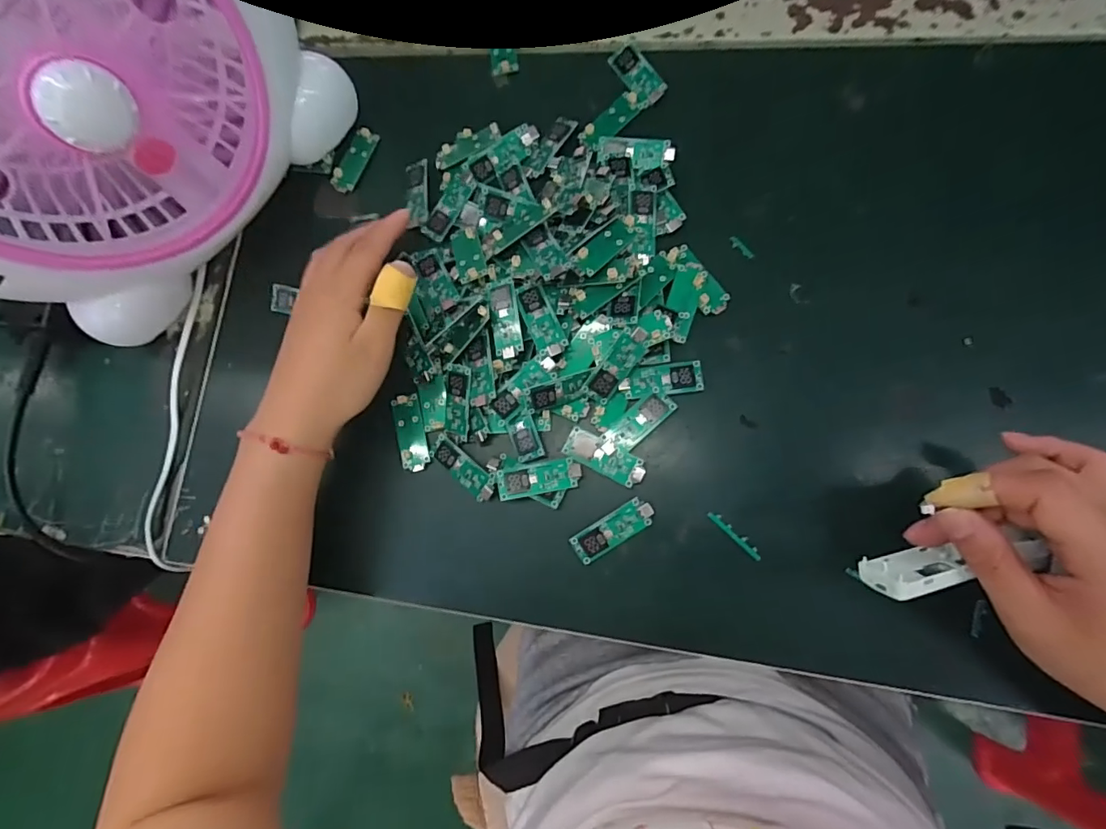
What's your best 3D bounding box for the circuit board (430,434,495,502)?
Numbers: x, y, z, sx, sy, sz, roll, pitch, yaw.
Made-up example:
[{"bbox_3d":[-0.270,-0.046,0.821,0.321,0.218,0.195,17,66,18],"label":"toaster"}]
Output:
[{"bbox_3d":[-0.058,0.034,0.323,0.049,0.006,0.018,41,87,12],"label":"circuit board"}]

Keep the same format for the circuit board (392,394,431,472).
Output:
[{"bbox_3d":[-0.094,0.012,0.334,0.018,0.005,0.050,-13,79,-3],"label":"circuit board"}]

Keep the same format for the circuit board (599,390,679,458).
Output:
[{"bbox_3d":[0.051,0.006,0.310,0.049,0.004,0.017,-41,77,-1],"label":"circuit board"}]

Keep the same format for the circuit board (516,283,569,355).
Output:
[{"bbox_3d":[-0.007,-0.058,0.313,0.020,0.005,0.046,-23,78,3],"label":"circuit board"}]

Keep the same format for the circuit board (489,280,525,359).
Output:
[{"bbox_3d":[-0.030,-0.060,0.317,0.018,0.004,0.049,-9,79,6],"label":"circuit board"}]

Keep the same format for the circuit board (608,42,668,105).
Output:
[{"bbox_3d":[0.060,-0.237,0.352,0.021,0.006,0.047,-34,81,3],"label":"circuit board"}]

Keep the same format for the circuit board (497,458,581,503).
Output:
[{"bbox_3d":[-0.009,0.039,0.311,0.051,0.009,0.019,-11,79,6],"label":"circuit board"}]

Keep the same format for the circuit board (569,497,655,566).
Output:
[{"bbox_3d":[0.036,0.069,0.303,0.052,0.005,0.018,-32,77,1],"label":"circuit board"}]

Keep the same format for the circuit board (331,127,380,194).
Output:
[{"bbox_3d":[-0.148,-0.188,0.375,0.018,0.005,0.050,26,84,11],"label":"circuit board"}]

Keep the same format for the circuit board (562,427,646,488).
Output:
[{"bbox_3d":[0.032,0.025,0.309,0.050,0.005,0.022,30,85,12],"label":"circuit board"}]

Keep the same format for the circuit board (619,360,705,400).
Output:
[{"bbox_3d":[0.067,-0.021,0.309,0.049,0.006,0.018,-8,79,6],"label":"circuit board"}]

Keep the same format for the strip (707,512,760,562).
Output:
[{"bbox_3d":[0.107,0.071,0.298,0.037,0.005,0.006,44,88,13],"label":"strip"}]

